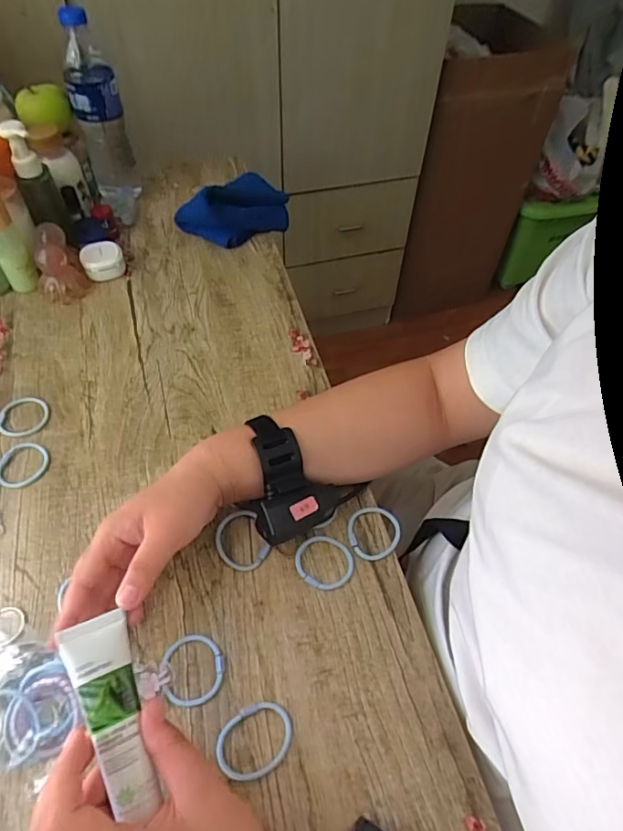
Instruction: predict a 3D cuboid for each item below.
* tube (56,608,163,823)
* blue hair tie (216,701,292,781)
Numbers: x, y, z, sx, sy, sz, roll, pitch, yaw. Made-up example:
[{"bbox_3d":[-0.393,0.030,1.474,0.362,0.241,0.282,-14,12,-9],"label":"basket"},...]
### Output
[{"bbox_3d":[-0.114,0.168,0.290,0.034,0.012,0.102,-19,68,-15],"label":"tube"},{"bbox_3d":[-0.038,0.224,0.352,0.051,0.004,0.042,-34,60,-24],"label":"blue hair tie"}]

